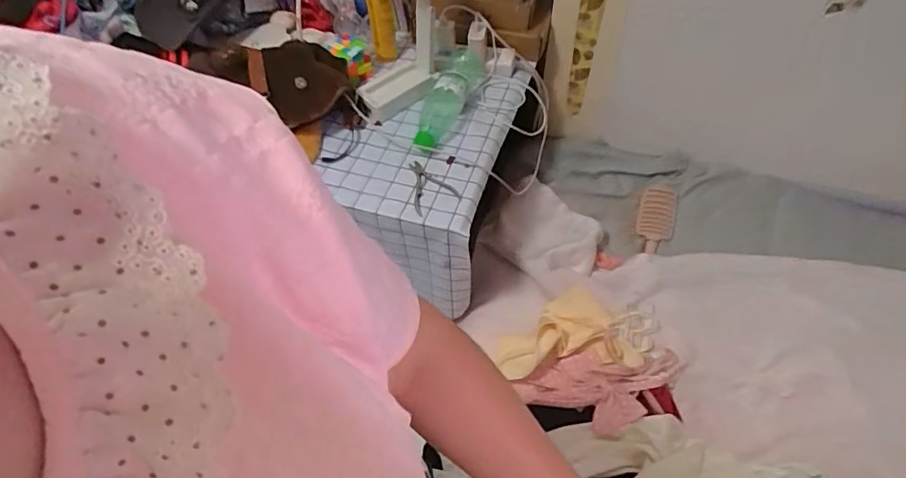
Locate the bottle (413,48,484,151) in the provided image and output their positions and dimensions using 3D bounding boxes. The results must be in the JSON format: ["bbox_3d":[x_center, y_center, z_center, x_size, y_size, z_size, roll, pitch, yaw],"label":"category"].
[{"bbox_3d":[-0.010,-0.246,0.920,0.079,0.058,0.234,11,56,11],"label":"bottle"}]

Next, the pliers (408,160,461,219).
[{"bbox_3d":[-0.029,-0.083,0.845,0.072,0.014,0.115,-10,53,-3],"label":"pliers"}]

